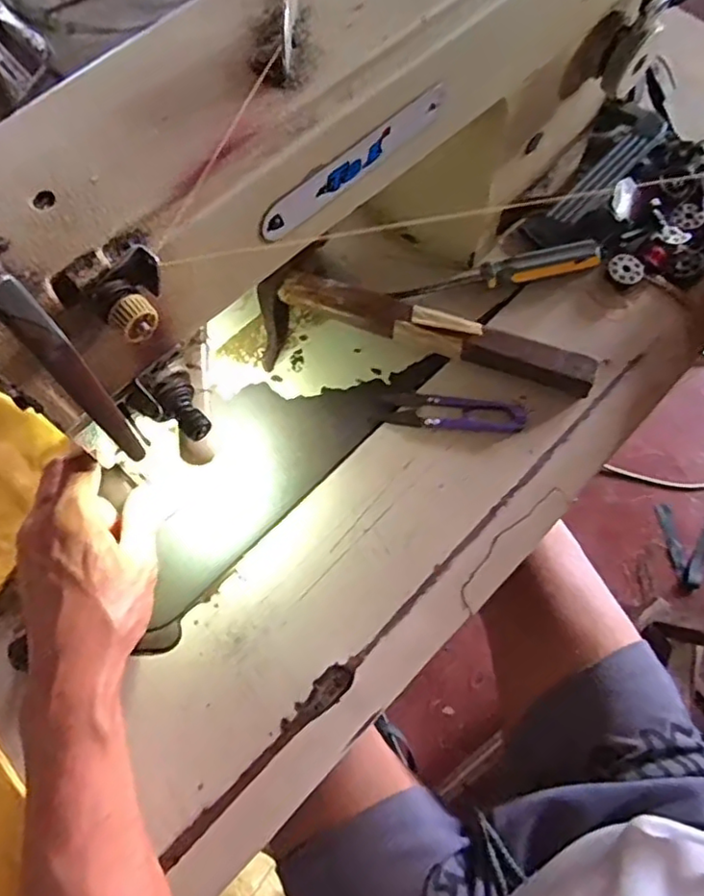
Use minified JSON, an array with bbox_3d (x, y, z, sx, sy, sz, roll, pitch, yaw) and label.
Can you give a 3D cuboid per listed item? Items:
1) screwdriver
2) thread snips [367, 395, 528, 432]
[{"bbox_3d":[0.106,-0.127,0.446,0.145,0.015,0.023,-12,72,-4],"label":"screwdriver"},{"bbox_3d":[0.066,-0.024,0.418,0.100,0.005,0.023,4,71,2],"label":"thread snips"}]

